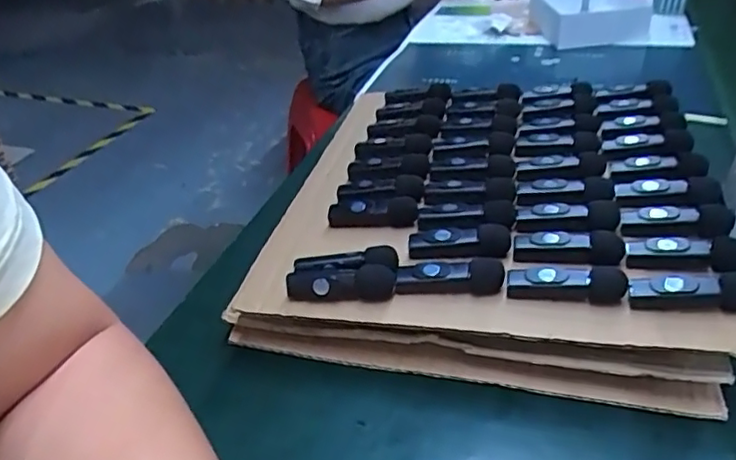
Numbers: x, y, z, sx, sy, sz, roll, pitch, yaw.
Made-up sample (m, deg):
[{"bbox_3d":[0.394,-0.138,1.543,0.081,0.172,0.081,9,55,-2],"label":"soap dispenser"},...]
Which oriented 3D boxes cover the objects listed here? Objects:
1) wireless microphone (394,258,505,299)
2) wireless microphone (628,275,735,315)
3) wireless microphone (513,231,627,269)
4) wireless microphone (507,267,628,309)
[{"bbox_3d":[0.049,0.028,0.357,0.063,0.021,0.013,0,35,3],"label":"wireless microphone"},{"bbox_3d":[0.175,0.033,0.321,0.063,0.017,0.014,7,36,13],"label":"wireless microphone"},{"bbox_3d":[0.123,0.011,0.366,0.063,0.015,0.019,4,35,9],"label":"wireless microphone"},{"bbox_3d":[0.112,0.031,0.340,0.063,0.018,0.013,4,35,8],"label":"wireless microphone"}]

